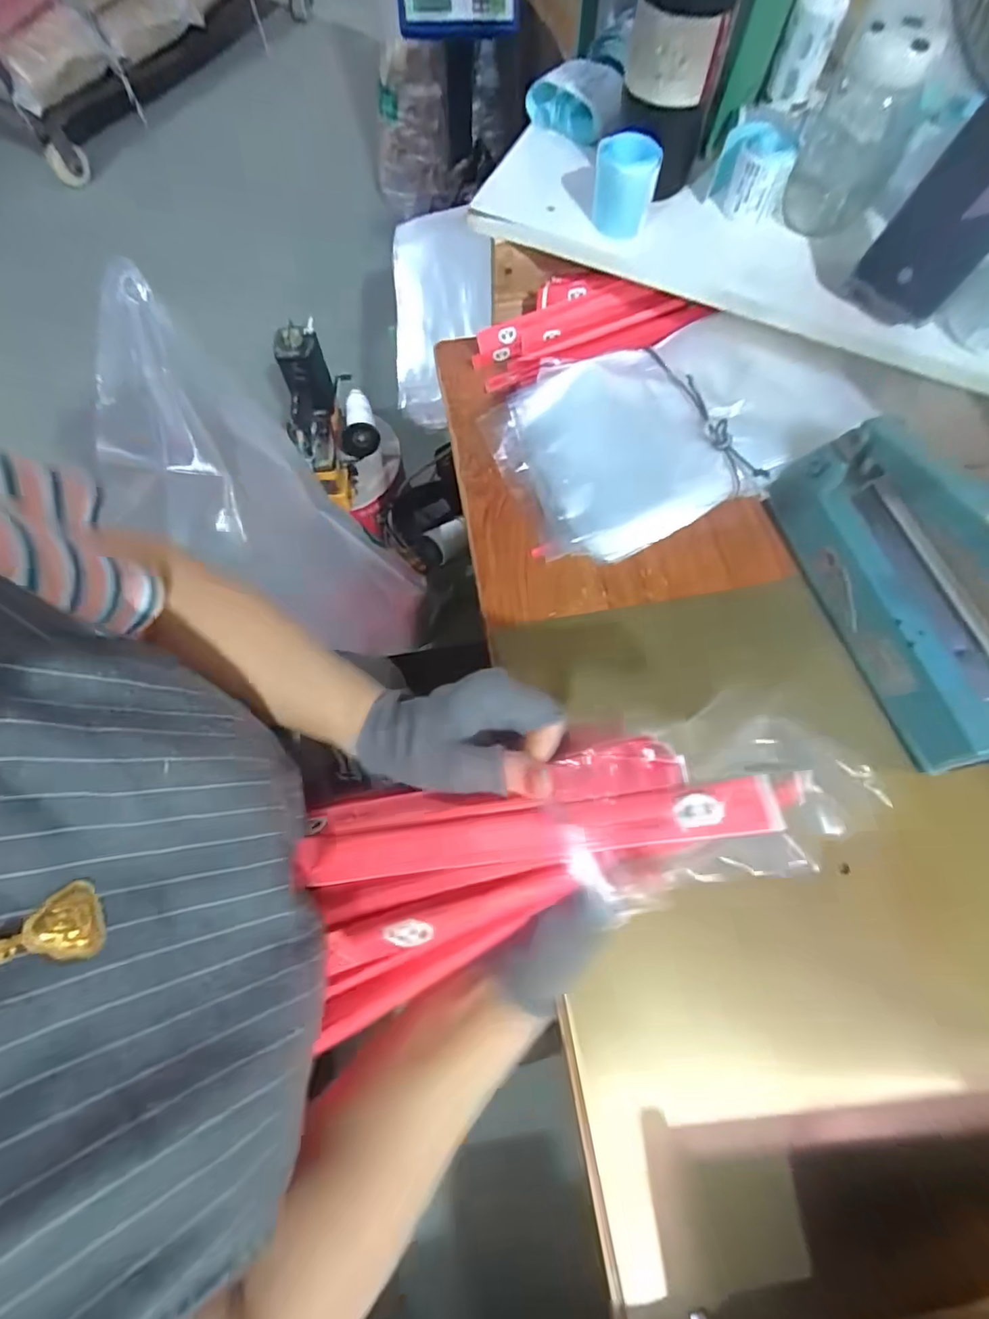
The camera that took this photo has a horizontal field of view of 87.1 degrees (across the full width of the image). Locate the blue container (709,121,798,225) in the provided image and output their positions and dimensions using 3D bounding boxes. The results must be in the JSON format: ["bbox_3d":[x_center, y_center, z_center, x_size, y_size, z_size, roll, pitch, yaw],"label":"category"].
[{"bbox_3d":[0.246,-0.466,0.500,0.063,0.051,0.062,19,72,6],"label":"blue container"}]

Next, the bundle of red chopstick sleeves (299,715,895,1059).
[{"bbox_3d":[0.036,0.094,0.264,0.283,0.053,0.111,-19,72,7],"label":"bundle of red chopstick sleeves"}]

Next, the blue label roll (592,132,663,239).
[{"bbox_3d":[0.120,-0.441,0.487,0.055,0.055,0.053,8,71,2],"label":"blue label roll"}]

